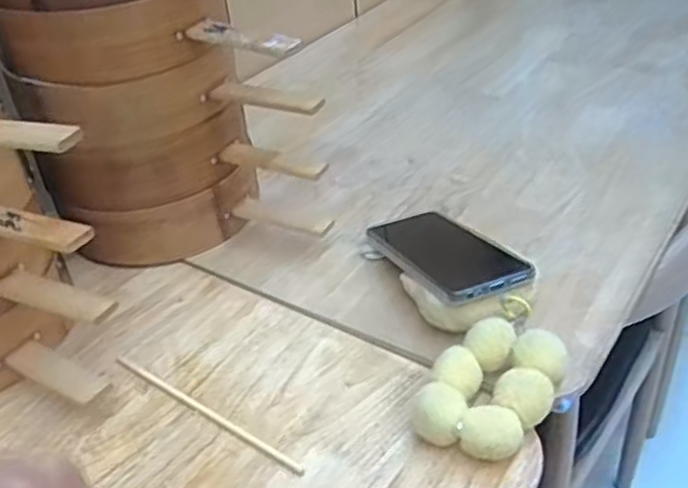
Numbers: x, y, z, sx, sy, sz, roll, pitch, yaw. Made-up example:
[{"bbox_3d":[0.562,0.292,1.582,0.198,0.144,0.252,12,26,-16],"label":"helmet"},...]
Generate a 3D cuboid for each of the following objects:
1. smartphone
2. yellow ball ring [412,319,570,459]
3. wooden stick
[{"bbox_3d":[0.082,0.003,0.619,0.081,0.017,0.197,-20,25,-16],"label":"smartphone"},{"bbox_3d":[0.103,0.102,0.499,0.082,0.037,0.103,15,42,27],"label":"yellow ball ring"},{"bbox_3d":[-0.105,0.123,0.528,0.193,0.005,0.007,21,45,32],"label":"wooden stick"}]

